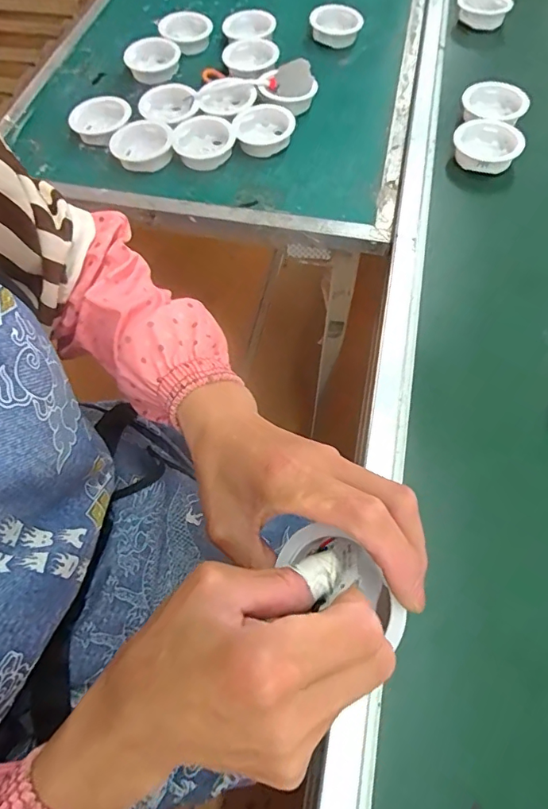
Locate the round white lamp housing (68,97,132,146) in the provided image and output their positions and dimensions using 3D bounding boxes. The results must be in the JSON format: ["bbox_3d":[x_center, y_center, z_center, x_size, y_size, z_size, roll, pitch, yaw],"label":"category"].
[{"bbox_3d":[-0.207,-0.339,0.584,0.070,0.024,0.059,7,62,3],"label":"round white lamp housing"}]

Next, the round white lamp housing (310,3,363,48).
[{"bbox_3d":[0.085,-0.522,0.673,0.069,0.029,0.055,5,61,2],"label":"round white lamp housing"}]

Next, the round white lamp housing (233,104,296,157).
[{"bbox_3d":[-0.011,-0.320,0.568,0.066,0.027,0.067,0,61,0],"label":"round white lamp housing"}]

